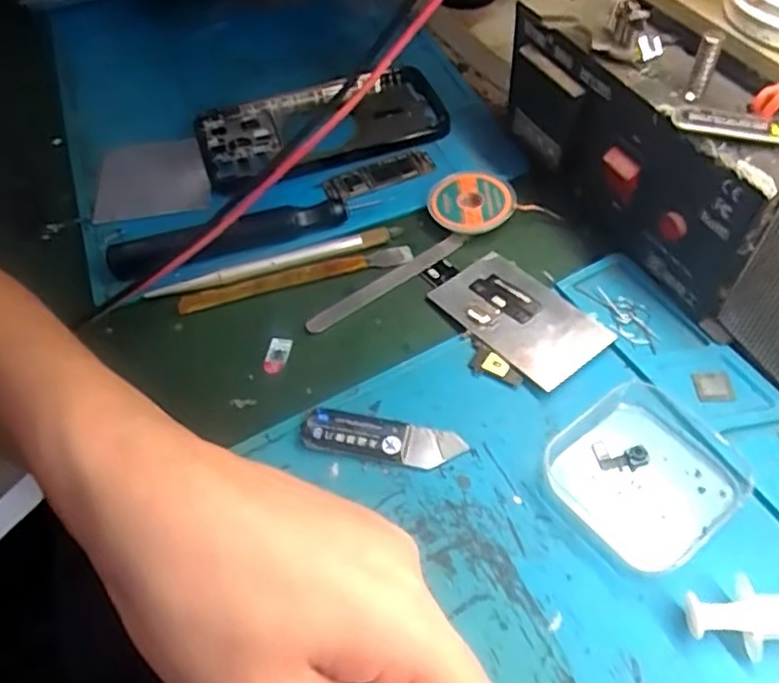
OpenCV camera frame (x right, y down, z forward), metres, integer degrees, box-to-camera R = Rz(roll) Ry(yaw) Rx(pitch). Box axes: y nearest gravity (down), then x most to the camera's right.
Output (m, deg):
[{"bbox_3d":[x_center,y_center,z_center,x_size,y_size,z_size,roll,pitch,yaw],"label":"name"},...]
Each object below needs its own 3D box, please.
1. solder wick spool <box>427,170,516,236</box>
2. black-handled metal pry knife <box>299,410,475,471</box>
[{"bbox_3d":[0.043,-0.075,0.355,0.044,0.013,0.038,-7,53,1],"label":"solder wick spool"},{"bbox_3d":[-0.003,0.041,0.280,0.067,0.007,0.019,8,54,11],"label":"black-handled metal pry knife"}]

